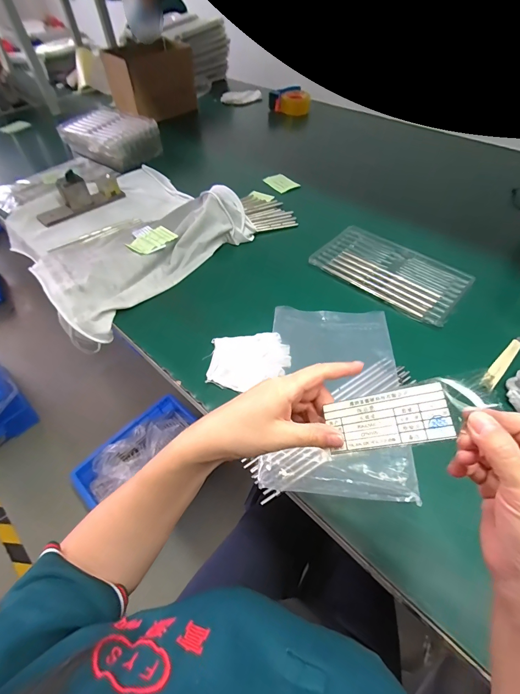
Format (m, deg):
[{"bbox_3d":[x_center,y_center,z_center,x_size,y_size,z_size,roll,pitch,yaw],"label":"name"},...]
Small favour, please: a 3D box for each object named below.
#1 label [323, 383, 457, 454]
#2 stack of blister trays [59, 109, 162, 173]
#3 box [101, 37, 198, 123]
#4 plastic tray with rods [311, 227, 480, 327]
[{"bbox_3d":[0.099,0.058,0.262,0.092,0.004,0.040,-18,68,29],"label":"label"},{"bbox_3d":[-0.427,-0.607,0.972,0.218,0.094,0.168,29,58,22],"label":"stack of blister trays"},{"bbox_3d":[-0.361,-0.887,1.113,0.182,0.185,0.243,27,58,21],"label":"box"},{"bbox_3d":[0.257,-0.153,0.654,0.277,0.014,0.164,37,62,26],"label":"plastic tray with rods"}]

